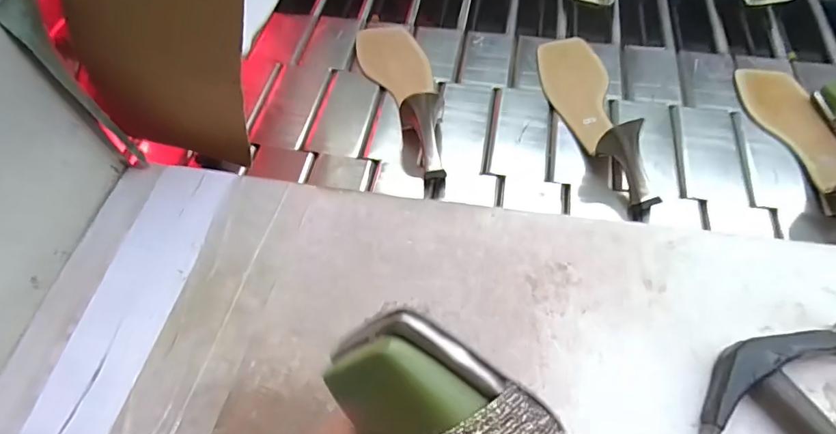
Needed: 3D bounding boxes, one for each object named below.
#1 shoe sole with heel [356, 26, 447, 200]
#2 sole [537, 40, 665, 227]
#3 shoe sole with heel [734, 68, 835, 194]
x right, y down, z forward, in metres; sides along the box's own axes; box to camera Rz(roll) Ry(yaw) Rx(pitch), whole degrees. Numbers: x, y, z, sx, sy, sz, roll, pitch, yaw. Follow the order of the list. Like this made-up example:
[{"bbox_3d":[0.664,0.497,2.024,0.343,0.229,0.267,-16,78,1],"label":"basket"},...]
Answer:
[{"bbox_3d":[-0.016,-0.140,0.520,0.075,0.057,0.248,-10,57,-5],"label":"shoe sole with heel"},{"bbox_3d":[0.187,-0.119,0.501,0.071,0.057,0.246,-8,57,-4],"label":"sole"},{"bbox_3d":[0.400,-0.083,0.470,0.069,0.062,0.241,-8,57,-4],"label":"shoe sole with heel"}]

